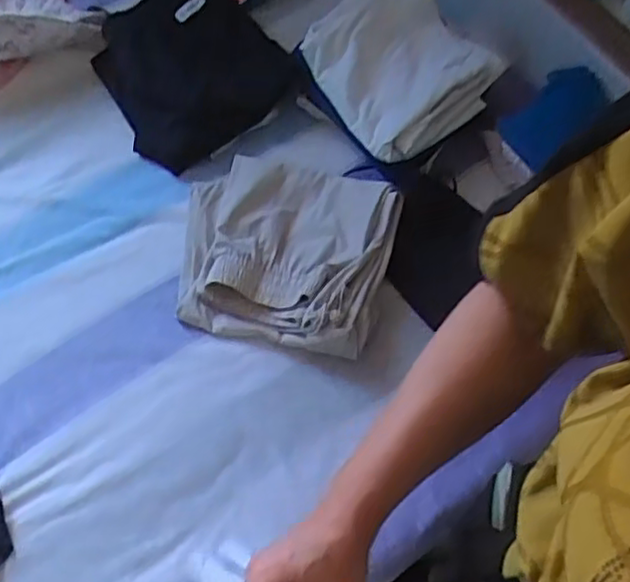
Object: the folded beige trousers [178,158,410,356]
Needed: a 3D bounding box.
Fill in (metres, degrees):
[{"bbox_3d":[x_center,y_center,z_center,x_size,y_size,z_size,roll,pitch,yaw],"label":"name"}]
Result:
[{"bbox_3d":[-0.044,-0.061,0.947,0.290,0.070,0.264,14,67,5],"label":"folded beige trousers"}]

